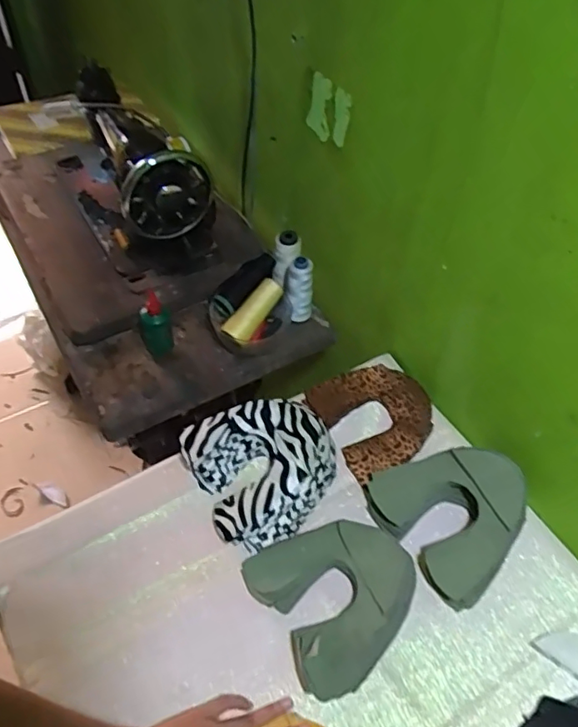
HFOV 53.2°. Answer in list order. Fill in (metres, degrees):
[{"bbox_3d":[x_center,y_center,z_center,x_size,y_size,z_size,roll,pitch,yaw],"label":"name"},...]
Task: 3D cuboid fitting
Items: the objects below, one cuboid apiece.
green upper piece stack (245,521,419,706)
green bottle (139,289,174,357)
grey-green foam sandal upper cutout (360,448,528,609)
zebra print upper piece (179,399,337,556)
[{"bbox_3d":[0.058,0.256,0.652,0.166,0.036,0.164,-25,56,-22],"label":"green upper piece stack"},{"bbox_3d":[-0.200,-0.056,0.862,0.047,0.093,0.047,-15,53,-15],"label":"green bottle"},{"bbox_3d":[0.201,0.176,0.709,0.163,0.065,0.179,-30,58,-24],"label":"grey-green foam sandal upper cutout"},{"bbox_3d":[-0.027,0.125,0.728,0.179,0.070,0.171,-21,55,-19],"label":"zebra print upper piece"}]

